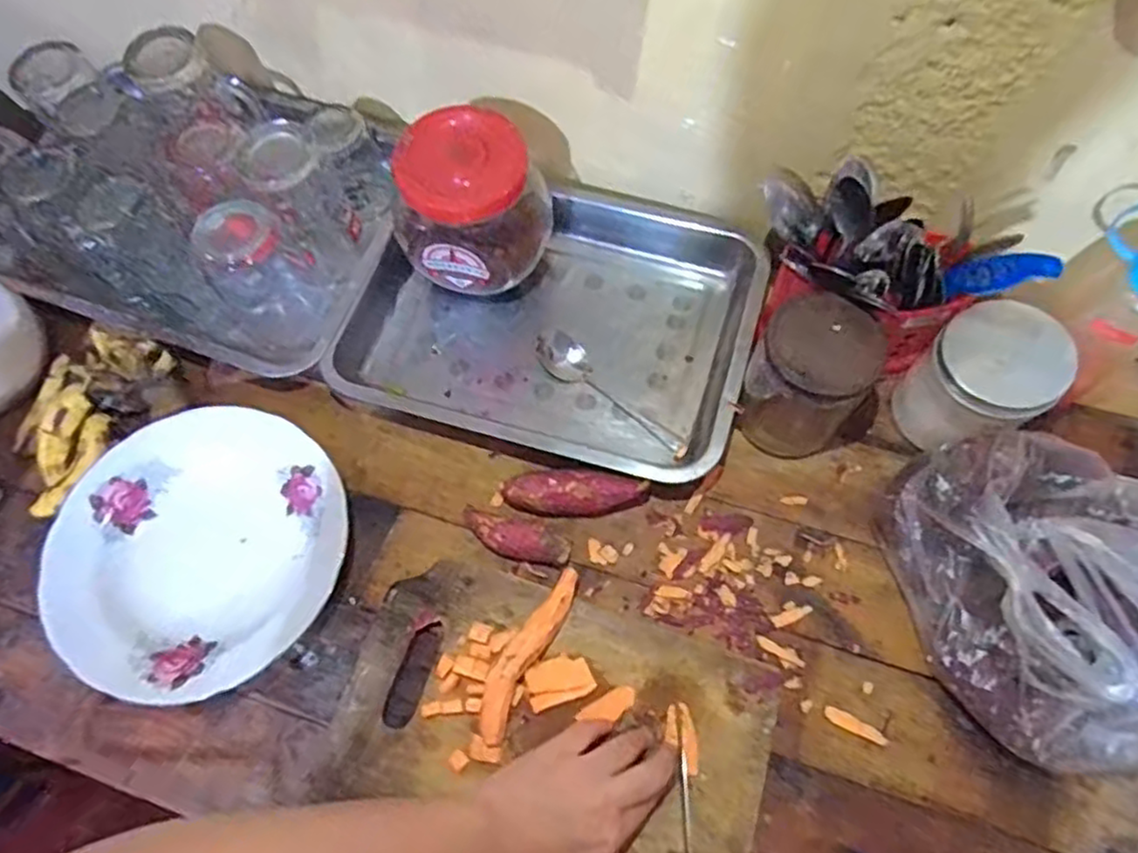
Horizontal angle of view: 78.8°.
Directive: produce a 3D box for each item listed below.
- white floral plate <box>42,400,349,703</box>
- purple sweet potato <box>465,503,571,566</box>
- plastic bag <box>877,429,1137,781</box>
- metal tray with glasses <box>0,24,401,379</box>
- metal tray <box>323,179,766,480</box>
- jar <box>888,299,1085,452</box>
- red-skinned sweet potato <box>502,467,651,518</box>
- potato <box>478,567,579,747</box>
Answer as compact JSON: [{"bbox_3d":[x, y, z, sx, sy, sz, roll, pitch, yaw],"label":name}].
[{"bbox_3d":[-0.283,0.091,0.541,0.211,0.038,0.219,0,67,0],"label":"white floral plate"},{"bbox_3d":[-0.045,0.088,0.548,0.091,0.024,0.031,15,68,7],"label":"purple sweet potato"},{"bbox_3d":[0.344,0.115,0.484,0.178,0.110,0.221,-13,68,-4],"label":"plastic bag"},{"bbox_3d":[-0.338,-0.214,0.627,0.351,0.130,0.260,20,70,9],"label":"metal tray with glasses"},{"bbox_3d":[-0.012,-0.109,0.620,0.336,0.047,0.276,16,68,7],"label":"metal tray"},{"bbox_3d":[0.311,-0.031,0.537,0.080,0.116,0.086,0,68,1],"label":"jar"},{"bbox_3d":[0.005,0.054,0.553,0.111,0.039,0.036,1,68,1],"label":"red-skinned sweet potato"},{"bbox_3d":[-0.030,0.161,0.501,0.026,0.034,0.129,26,71,11],"label":"potato"}]

